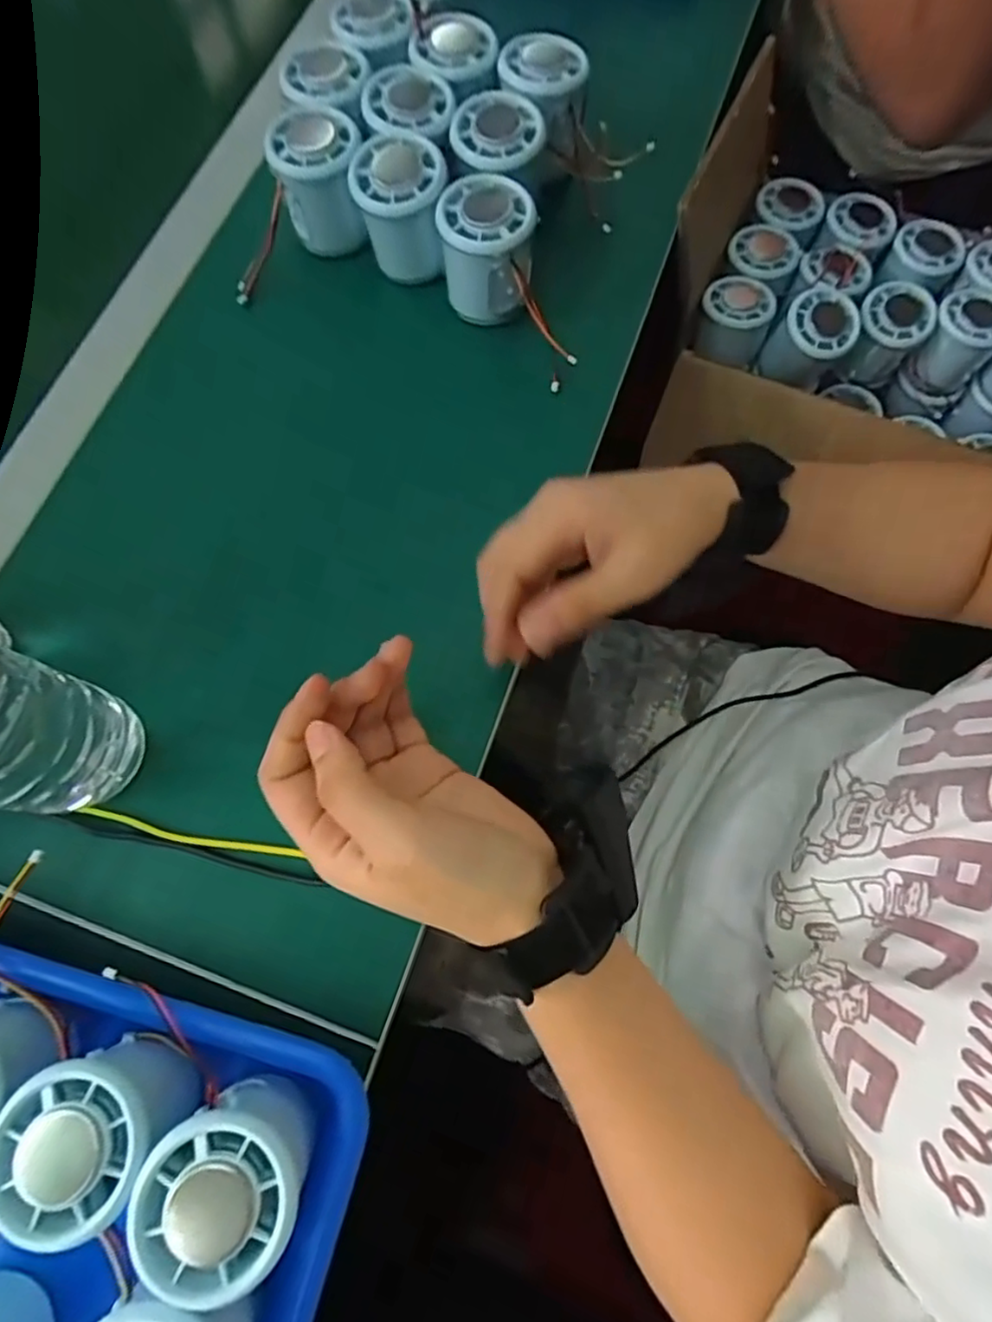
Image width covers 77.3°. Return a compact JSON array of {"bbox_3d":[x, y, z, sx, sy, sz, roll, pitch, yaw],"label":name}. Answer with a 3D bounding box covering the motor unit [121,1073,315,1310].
[{"bbox_3d":[-0.099,0.197,0.237,0.054,0.046,0.055,0,72,1],"label":"motor unit"}]

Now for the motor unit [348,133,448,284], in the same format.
[{"bbox_3d":[-0.058,-0.281,0.396,0.057,0.068,0.055,-5,72,0],"label":"motor unit"}]

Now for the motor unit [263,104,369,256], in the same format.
[{"bbox_3d":[-0.112,-0.310,0.408,0.052,0.065,0.060,-7,72,-1],"label":"motor unit"}]

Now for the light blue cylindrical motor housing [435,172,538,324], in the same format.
[{"bbox_3d":[-0.005,-0.251,0.381,0.055,0.053,0.058,-5,72,0],"label":"light blue cylindrical motor housing"}]

